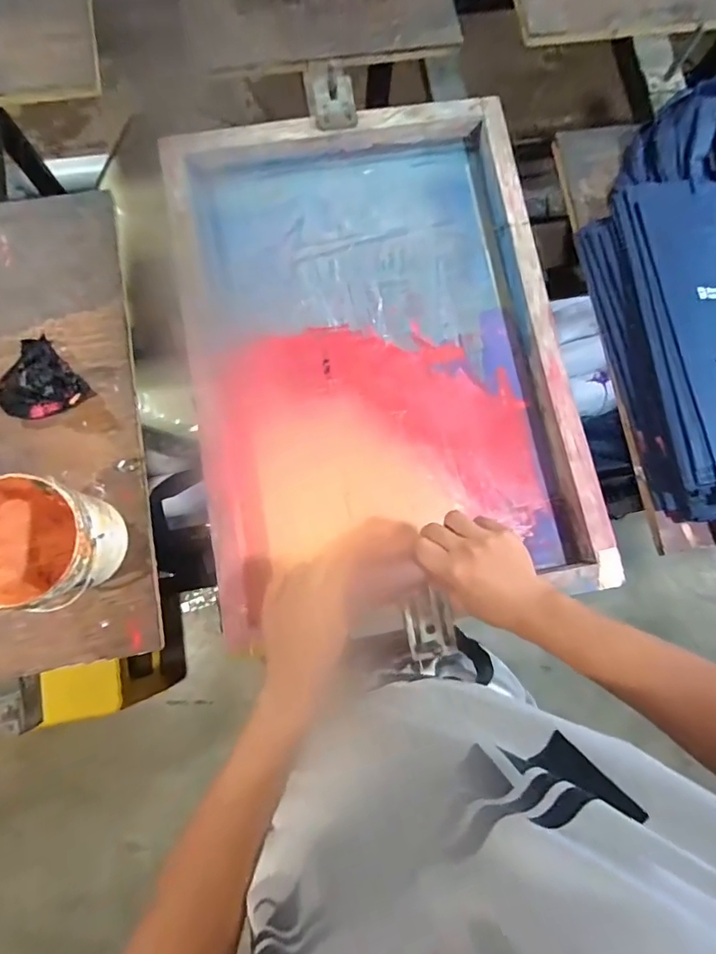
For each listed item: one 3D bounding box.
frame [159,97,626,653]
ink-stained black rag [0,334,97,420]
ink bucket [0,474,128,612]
[{"bbox_3d":[0.014,-0.157,0.599,0.463,0.044,0.647,-10,79,-2],"label":"frame"},{"bbox_3d":[-0.389,-0.114,0.563,0.089,0.043,0.100,-42,84,-8],"label":"ink-stained black rag"},{"bbox_3d":[-0.318,0.073,0.492,0.124,0.118,0.115,1,80,-4],"label":"ink bucket"}]

